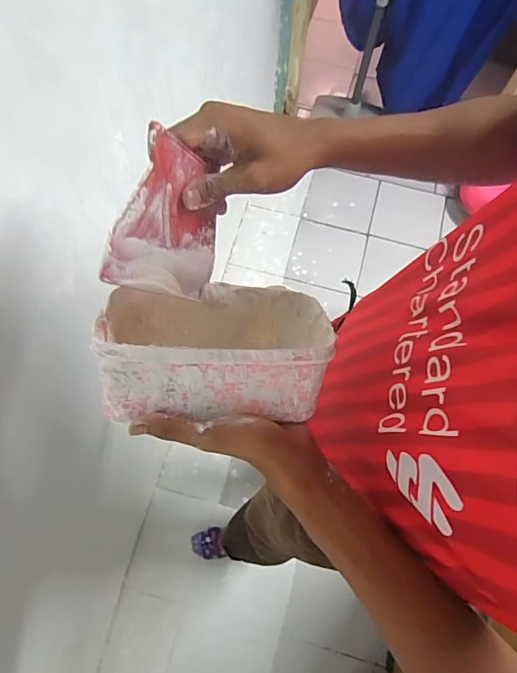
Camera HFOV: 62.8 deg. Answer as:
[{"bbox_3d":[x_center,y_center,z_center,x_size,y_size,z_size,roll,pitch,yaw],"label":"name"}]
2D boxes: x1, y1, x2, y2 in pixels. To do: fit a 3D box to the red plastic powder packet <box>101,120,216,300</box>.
[{"bbox_3d":[-0.060,-0.083,0.308,0.005,0.111,0.101,18,97,22],"label":"red plastic powder packet"}]

